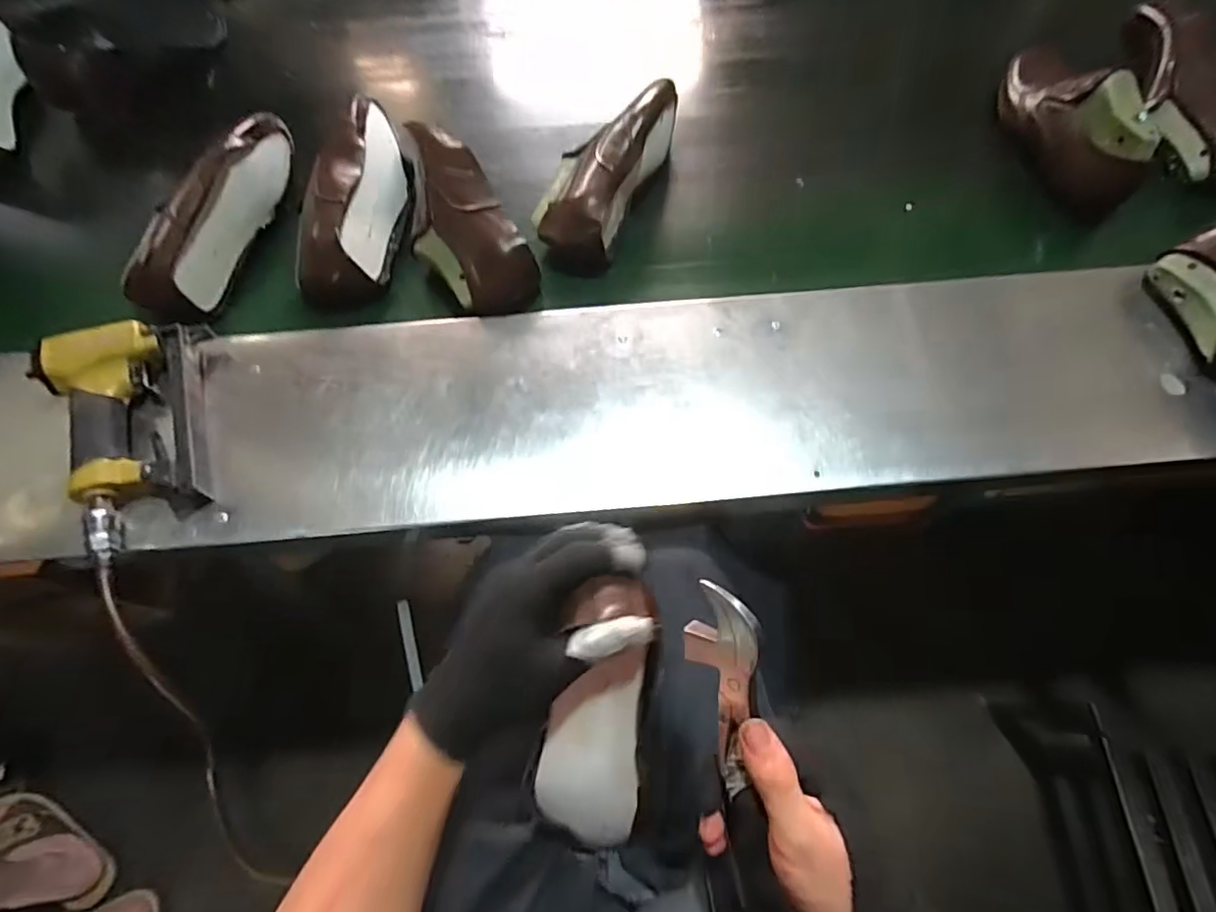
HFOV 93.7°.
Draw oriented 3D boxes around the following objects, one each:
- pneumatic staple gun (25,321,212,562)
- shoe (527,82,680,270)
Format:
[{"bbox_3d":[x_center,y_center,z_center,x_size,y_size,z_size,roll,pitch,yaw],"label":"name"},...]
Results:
[{"bbox_3d":[-0.427,-0.023,0.516,0.130,0.052,0.222,-20,67,-9],"label":"pneumatic staple gun"},{"bbox_3d":[0.000,-0.334,0.662,0.092,0.088,0.246,22,68,10],"label":"shoe"}]

